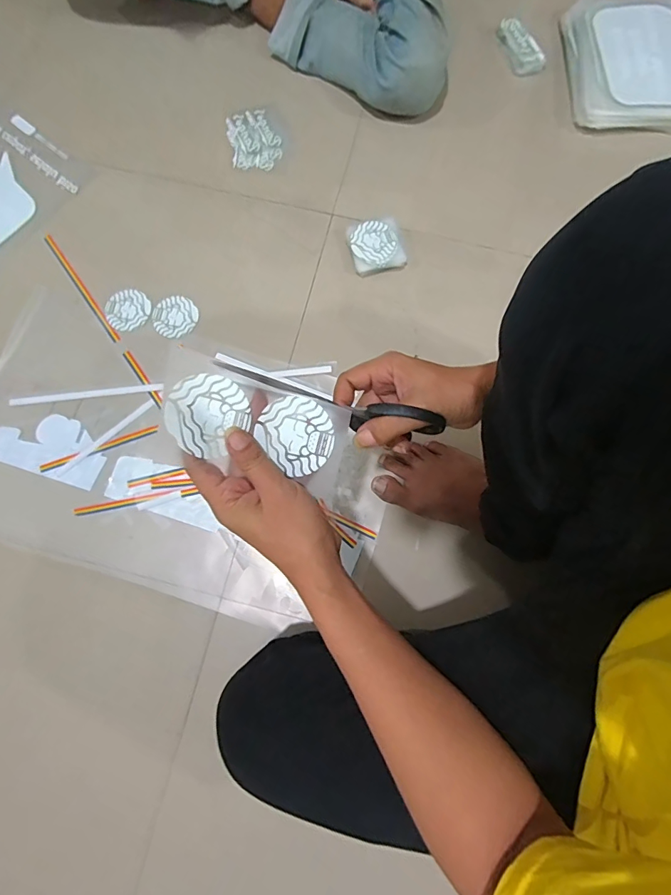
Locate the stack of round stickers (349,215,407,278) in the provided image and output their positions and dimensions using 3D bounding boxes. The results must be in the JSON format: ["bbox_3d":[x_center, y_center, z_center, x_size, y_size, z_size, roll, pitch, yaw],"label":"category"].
[{"bbox_3d":[0.064,-0.310,0.687,0.081,0.017,0.084,-12,79,-4],"label":"stack of round stickers"}]

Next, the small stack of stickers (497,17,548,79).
[{"bbox_3d":[0.316,-0.692,0.770,0.042,0.025,0.112,-26,80,-6],"label":"small stack of stickers"}]

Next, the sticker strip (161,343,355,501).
[{"bbox_3d":[-0.067,-0.020,0.370,0.148,0.020,0.076,20,78,-16],"label":"sticker strip"}]

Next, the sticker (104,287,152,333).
[{"bbox_3d":[-0.317,-0.210,0.678,0.067,0.004,0.069,0,78,-1],"label":"sticker"}]

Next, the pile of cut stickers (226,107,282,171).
[{"bbox_3d":[-0.135,-0.514,0.745,0.083,0.009,0.110,-9,78,-3],"label":"pile of cut stickers"}]

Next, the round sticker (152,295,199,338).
[{"bbox_3d":[-0.244,-0.200,0.676,0.065,0.004,0.067,0,78,-1],"label":"round sticker"}]

